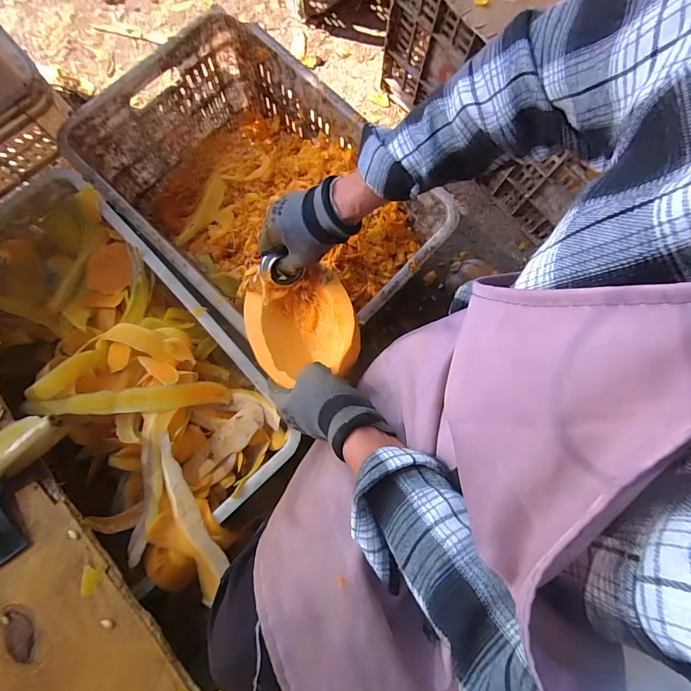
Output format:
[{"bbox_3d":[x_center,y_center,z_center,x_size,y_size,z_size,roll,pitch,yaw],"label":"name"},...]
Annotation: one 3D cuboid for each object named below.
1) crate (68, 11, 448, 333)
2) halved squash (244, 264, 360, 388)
[{"bbox_3d":[-0.129,-0.221,0.639,0.511,0.199,0.342,44,83,4],"label":"crate"},{"bbox_3d":[-0.055,-0.025,0.480,0.122,0.084,0.146,-15,75,-5],"label":"halved squash"}]

